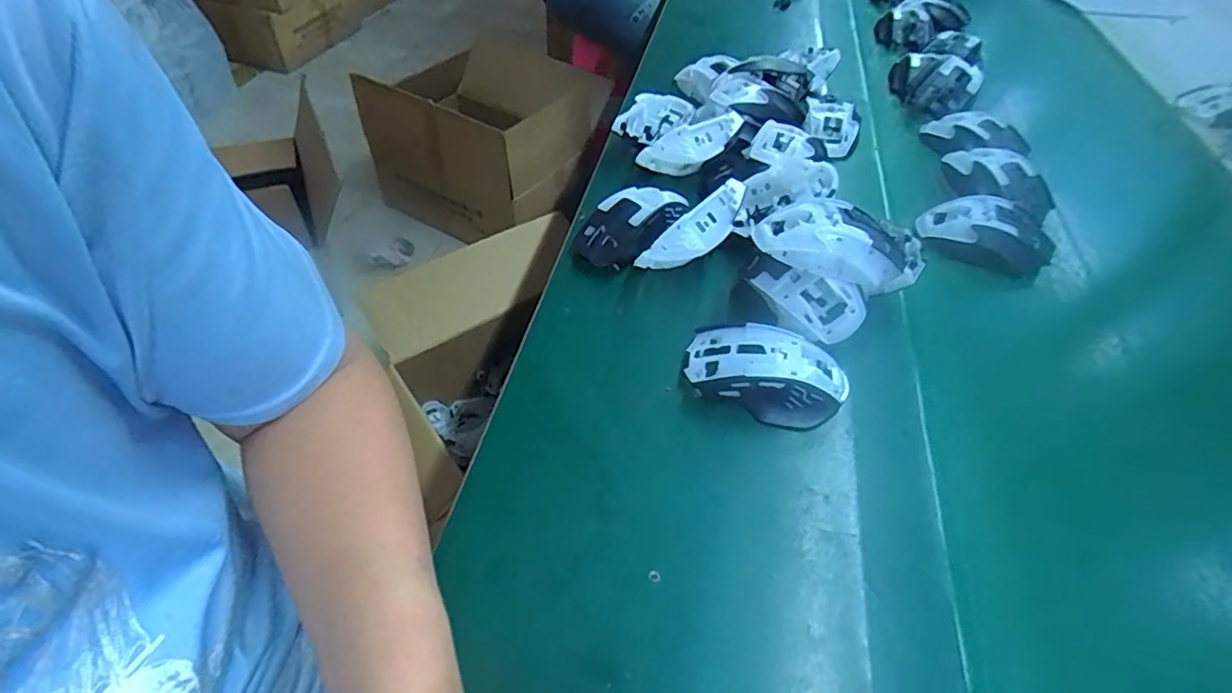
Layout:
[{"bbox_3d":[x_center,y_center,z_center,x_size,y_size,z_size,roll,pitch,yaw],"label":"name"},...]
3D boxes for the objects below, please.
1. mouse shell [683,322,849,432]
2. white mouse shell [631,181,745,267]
[{"bbox_3d":[0.108,0.017,0.415,0.113,0.034,0.065,13,49,8],"label":"mouse shell"},{"bbox_3d":[0.067,-0.095,0.482,0.103,0.046,0.032,-38,58,-5],"label":"white mouse shell"}]

